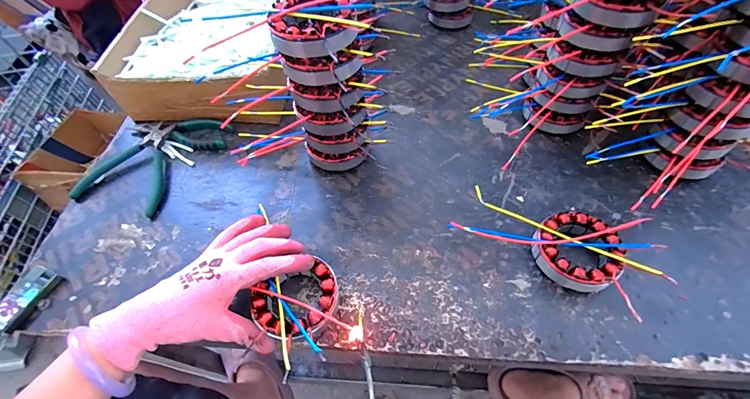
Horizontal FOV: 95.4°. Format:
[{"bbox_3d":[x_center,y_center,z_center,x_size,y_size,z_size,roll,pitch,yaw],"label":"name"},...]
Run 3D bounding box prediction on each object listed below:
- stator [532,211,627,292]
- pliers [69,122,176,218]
[{"bbox_3d":[0.218,0.055,0.377,0.086,0.038,0.086,-1,56,2],"label":"stator"},{"bbox_3d":[-0.329,-0.050,0.473,0.115,0.017,0.136,9,57,9],"label":"pliers"}]

